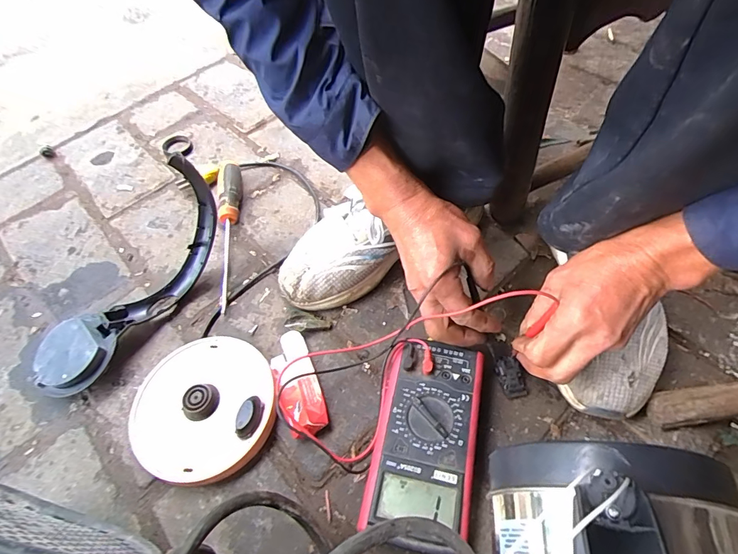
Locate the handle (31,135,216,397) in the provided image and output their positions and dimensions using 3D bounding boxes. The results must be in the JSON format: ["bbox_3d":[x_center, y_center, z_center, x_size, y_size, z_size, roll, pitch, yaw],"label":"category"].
[{"bbox_3d":[-0.259,0.003,0.452,0.083,0.109,0.282,33,85,23],"label":"handle"}]

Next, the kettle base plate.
[{"bbox_3d":[-0.167,0.126,0.411,0.146,0.032,0.141,-1,56,2],"label":"kettle base plate"}]

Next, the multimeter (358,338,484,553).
[{"bbox_3d":[0.051,0.146,0.379,0.090,0.037,0.174,10,57,11],"label":"multimeter"}]

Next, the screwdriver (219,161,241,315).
[{"bbox_3d":[-0.184,-0.075,0.543,0.028,0.030,0.255,-10,56,-4],"label":"screwdriver"}]

